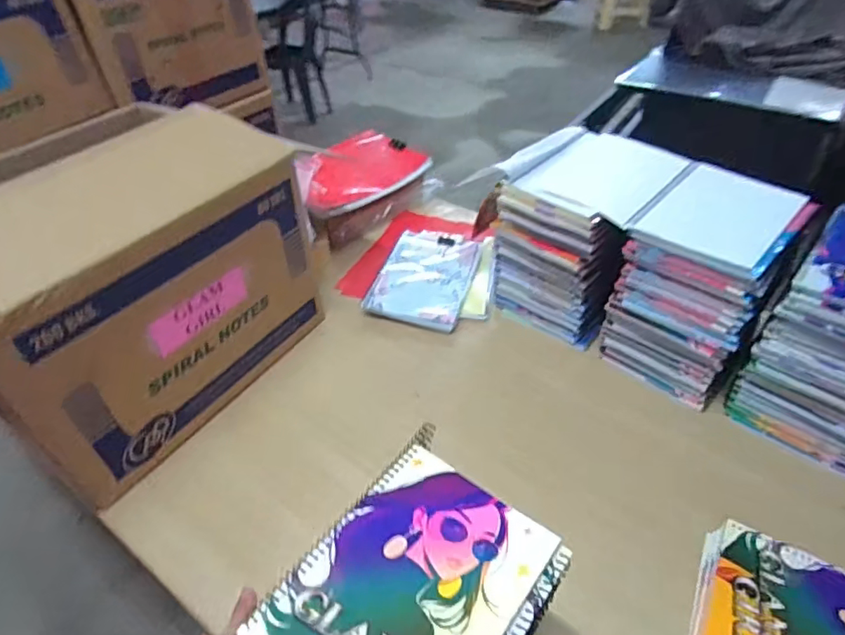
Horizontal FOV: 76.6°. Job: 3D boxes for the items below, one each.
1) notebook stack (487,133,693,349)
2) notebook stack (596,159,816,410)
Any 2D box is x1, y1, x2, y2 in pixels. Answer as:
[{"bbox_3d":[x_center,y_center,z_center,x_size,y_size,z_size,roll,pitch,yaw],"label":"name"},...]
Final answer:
[{"bbox_3d":[0.251,-0.129,0.823,0.204,0.228,0.240,31,52,32],"label":"notebook stack"},{"bbox_3d":[0.387,-0.041,0.736,0.175,0.234,0.202,32,52,32],"label":"notebook stack"}]

